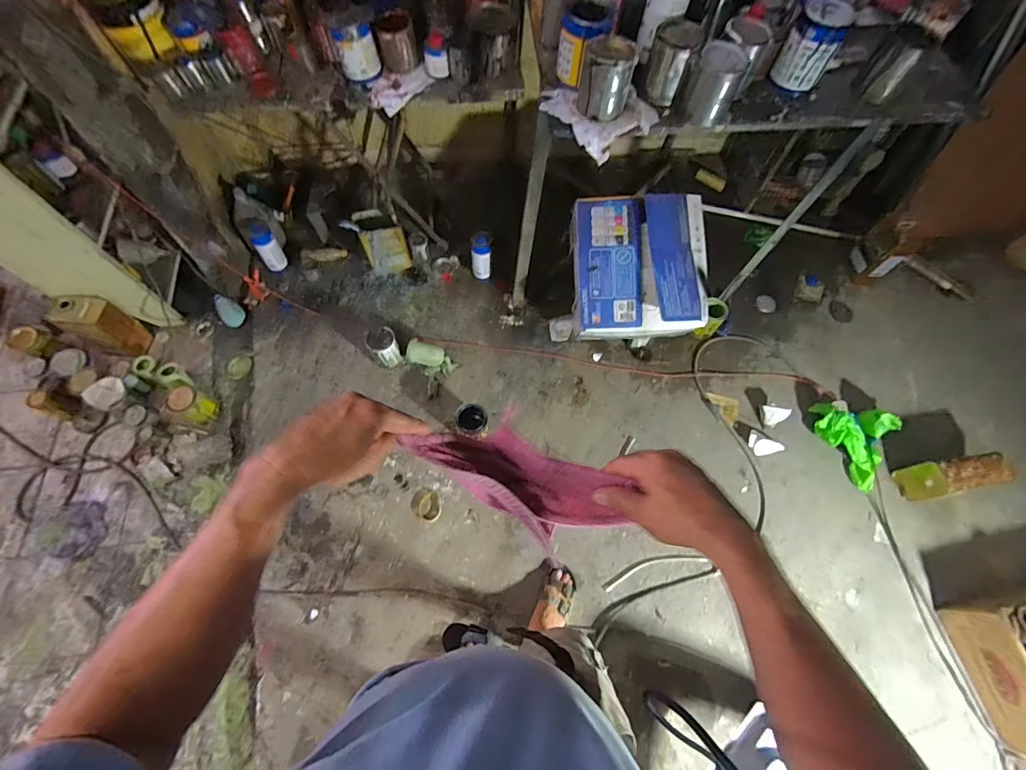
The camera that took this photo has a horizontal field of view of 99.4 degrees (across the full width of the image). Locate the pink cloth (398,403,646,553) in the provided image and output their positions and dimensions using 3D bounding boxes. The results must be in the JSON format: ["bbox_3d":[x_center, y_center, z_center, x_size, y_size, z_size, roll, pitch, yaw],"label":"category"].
[{"bbox_3d":[0.005,0.109,0.534,0.236,0.170,0.091,28,70,10],"label":"pink cloth"}]

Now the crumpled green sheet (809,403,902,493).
[{"bbox_3d":[1.193,0.203,1.516,0.238,0.101,0.284,12,68,4],"label":"crumpled green sheet"}]

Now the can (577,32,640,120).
[{"bbox_3d":[0.187,-0.616,0.872,0.101,0.104,0.106,15,66,3],"label":"can"}]

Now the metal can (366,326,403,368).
[{"bbox_3d":[-0.463,-0.128,1.589,0.093,0.151,0.101,1,66,-3],"label":"metal can"}]

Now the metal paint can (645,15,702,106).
[{"bbox_3d":[0.325,-0.666,0.901,0.084,0.129,0.081,1,68,-1],"label":"metal paint can"}]

